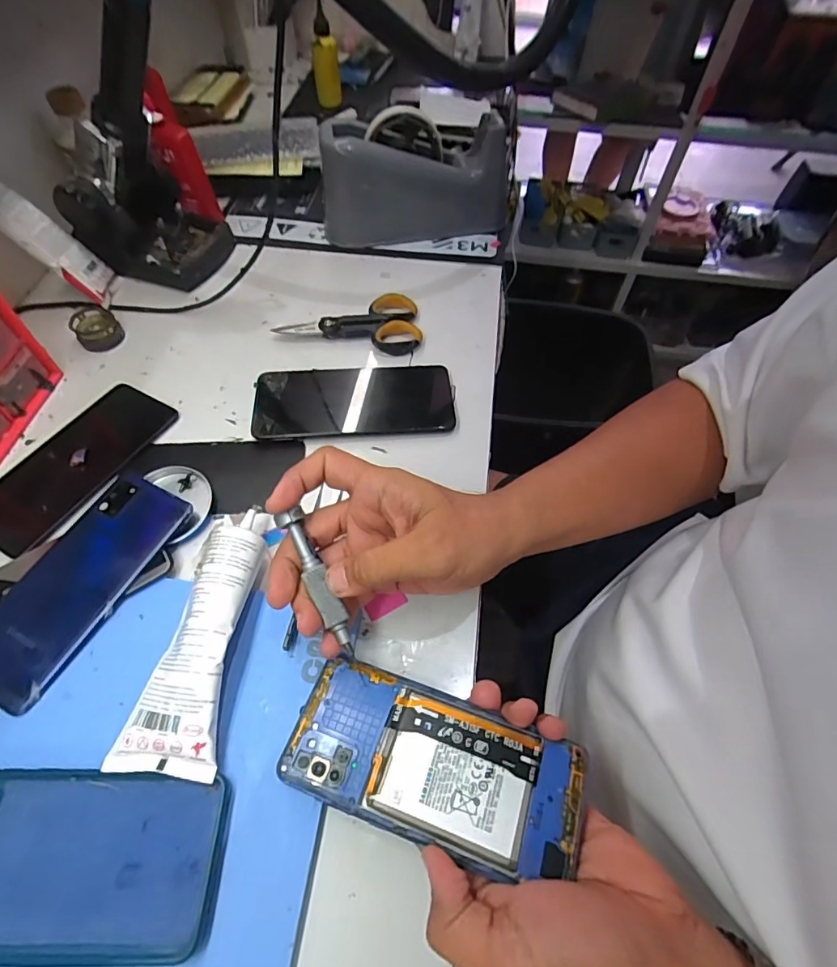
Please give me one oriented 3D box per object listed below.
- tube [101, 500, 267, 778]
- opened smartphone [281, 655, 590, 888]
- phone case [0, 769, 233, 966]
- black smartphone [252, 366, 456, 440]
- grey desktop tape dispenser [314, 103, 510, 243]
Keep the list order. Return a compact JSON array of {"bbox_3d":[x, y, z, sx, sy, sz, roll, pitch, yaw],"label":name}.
[{"bbox_3d":[-0.129,0.085,0.298,0.054,0.038,0.162,6,56,1],"label":"tube"},{"bbox_3d":[0.007,0.150,0.262,0.154,0.004,0.069,14,57,13],"label":"opened smartphone"},{"bbox_3d":[-0.183,0.190,0.245,0.163,0.009,0.075,1,56,-2],"label":"phone case"},{"bbox_3d":[-0.055,-0.072,0.423,0.167,0.014,0.077,-3,57,-4],"label":"black smartphone"},{"bbox_3d":[-0.005,-0.330,0.525,0.194,0.104,0.069,-7,57,-7],"label":"grey desktop tape dispenser"}]

